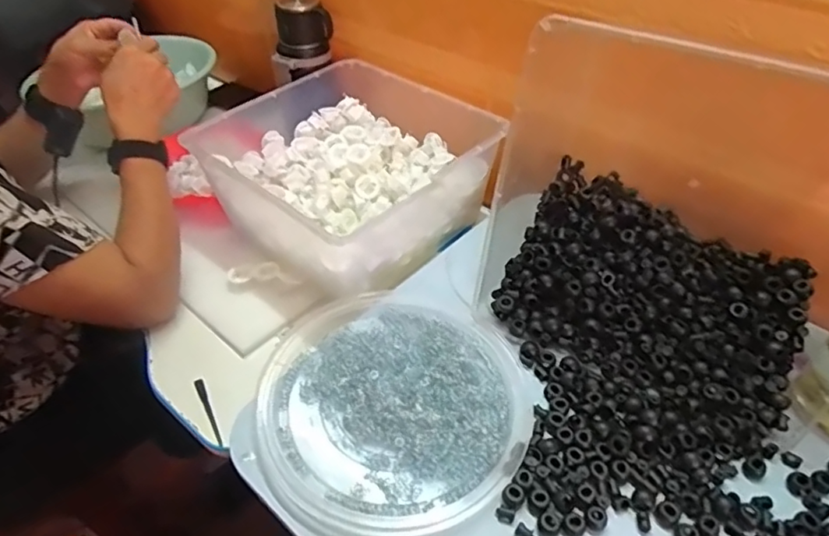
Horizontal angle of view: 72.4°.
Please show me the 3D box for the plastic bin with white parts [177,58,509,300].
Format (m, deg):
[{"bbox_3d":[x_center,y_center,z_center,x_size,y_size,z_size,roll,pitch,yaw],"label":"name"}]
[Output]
[{"bbox_3d":[-0.078,-0.126,0.741,0.292,0.128,0.307,-34,53,-29],"label":"plastic bin with white parts"}]

